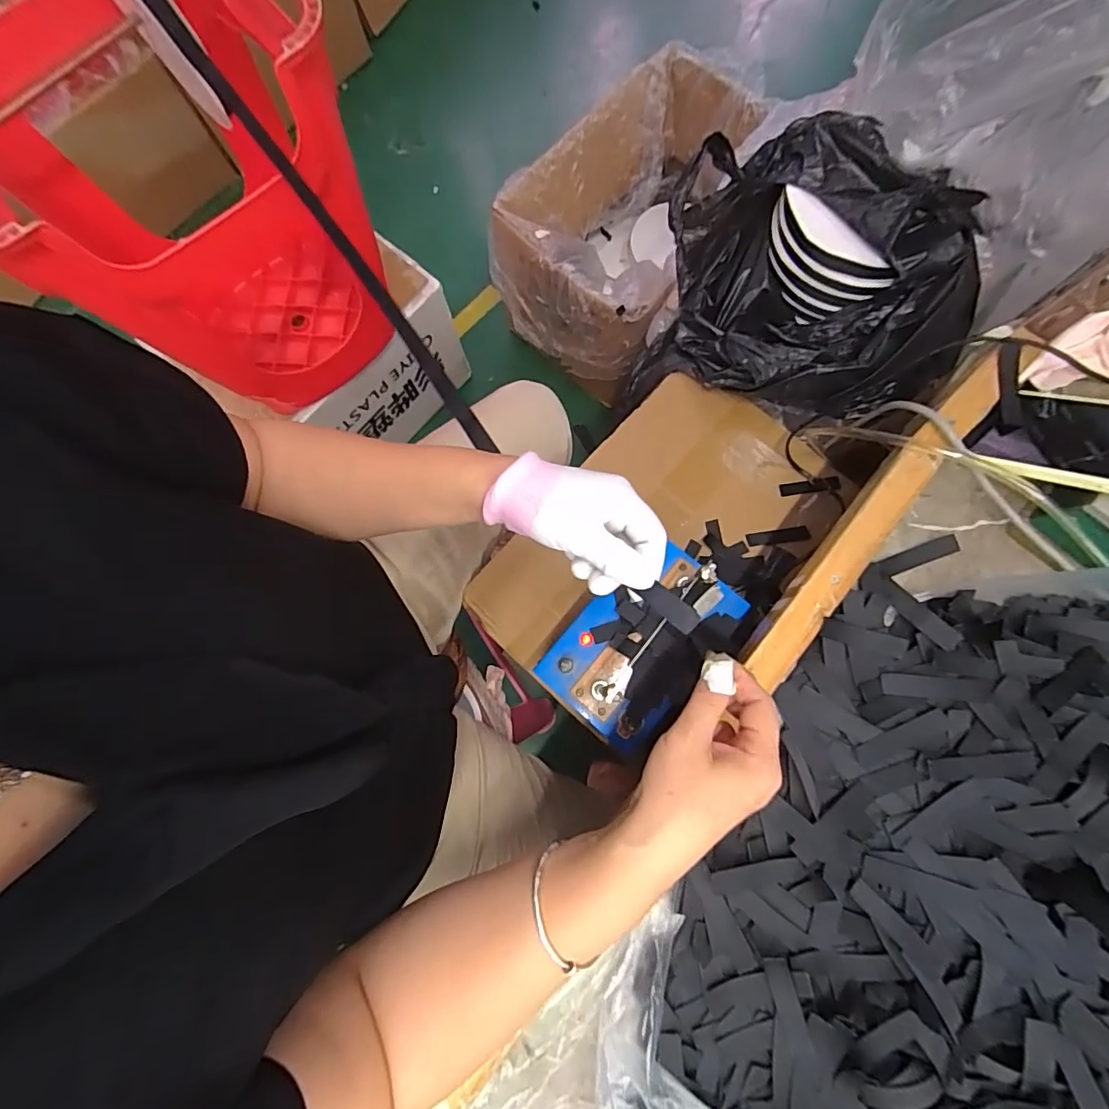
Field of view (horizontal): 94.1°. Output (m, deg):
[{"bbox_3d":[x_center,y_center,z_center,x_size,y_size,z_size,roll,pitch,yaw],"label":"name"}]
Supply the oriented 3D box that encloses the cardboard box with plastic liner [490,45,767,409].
[{"bbox_3d":[0.162,-0.606,1.042,0.343,0.335,0.495,44,83,8],"label":"cardboard box with plastic liner"}]

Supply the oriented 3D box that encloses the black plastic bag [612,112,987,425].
[{"bbox_3d":[0.296,-0.332,0.623,0.337,0.190,0.311,15,79,4],"label":"black plastic bag"}]

